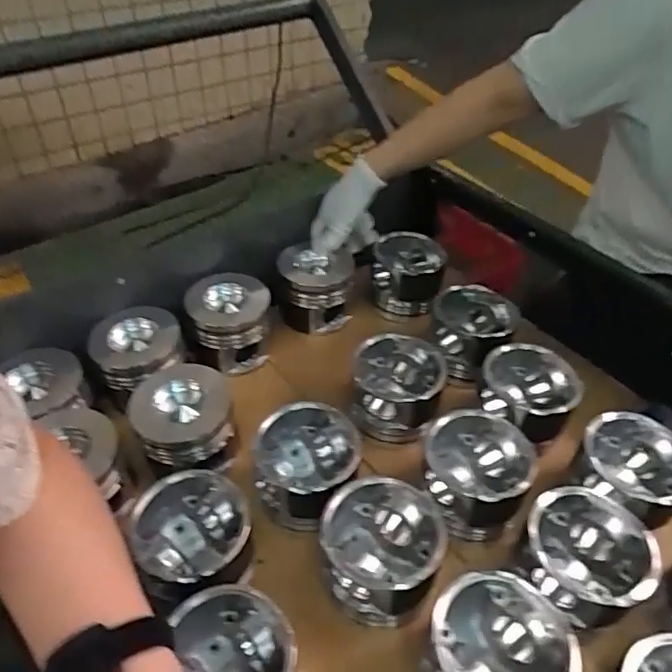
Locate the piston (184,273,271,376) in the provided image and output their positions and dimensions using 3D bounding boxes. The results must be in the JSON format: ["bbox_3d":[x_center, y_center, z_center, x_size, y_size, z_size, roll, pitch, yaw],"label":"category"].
[{"bbox_3d":[-0.150,-0.022,0.799,0.107,0.093,0.117,1,44,-1],"label":"piston"}]

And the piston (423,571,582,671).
[{"bbox_3d":[0.134,0.279,0.484,0.111,0.097,0.112,3,44,2],"label":"piston"}]

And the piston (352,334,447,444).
[{"bbox_3d":[0.077,0.066,0.709,0.105,0.084,0.104,6,44,5],"label":"piston"}]

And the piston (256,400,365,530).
[{"bbox_3d":[-0.034,0.135,0.618,0.104,0.076,0.108,26,49,24],"label":"piston"}]

